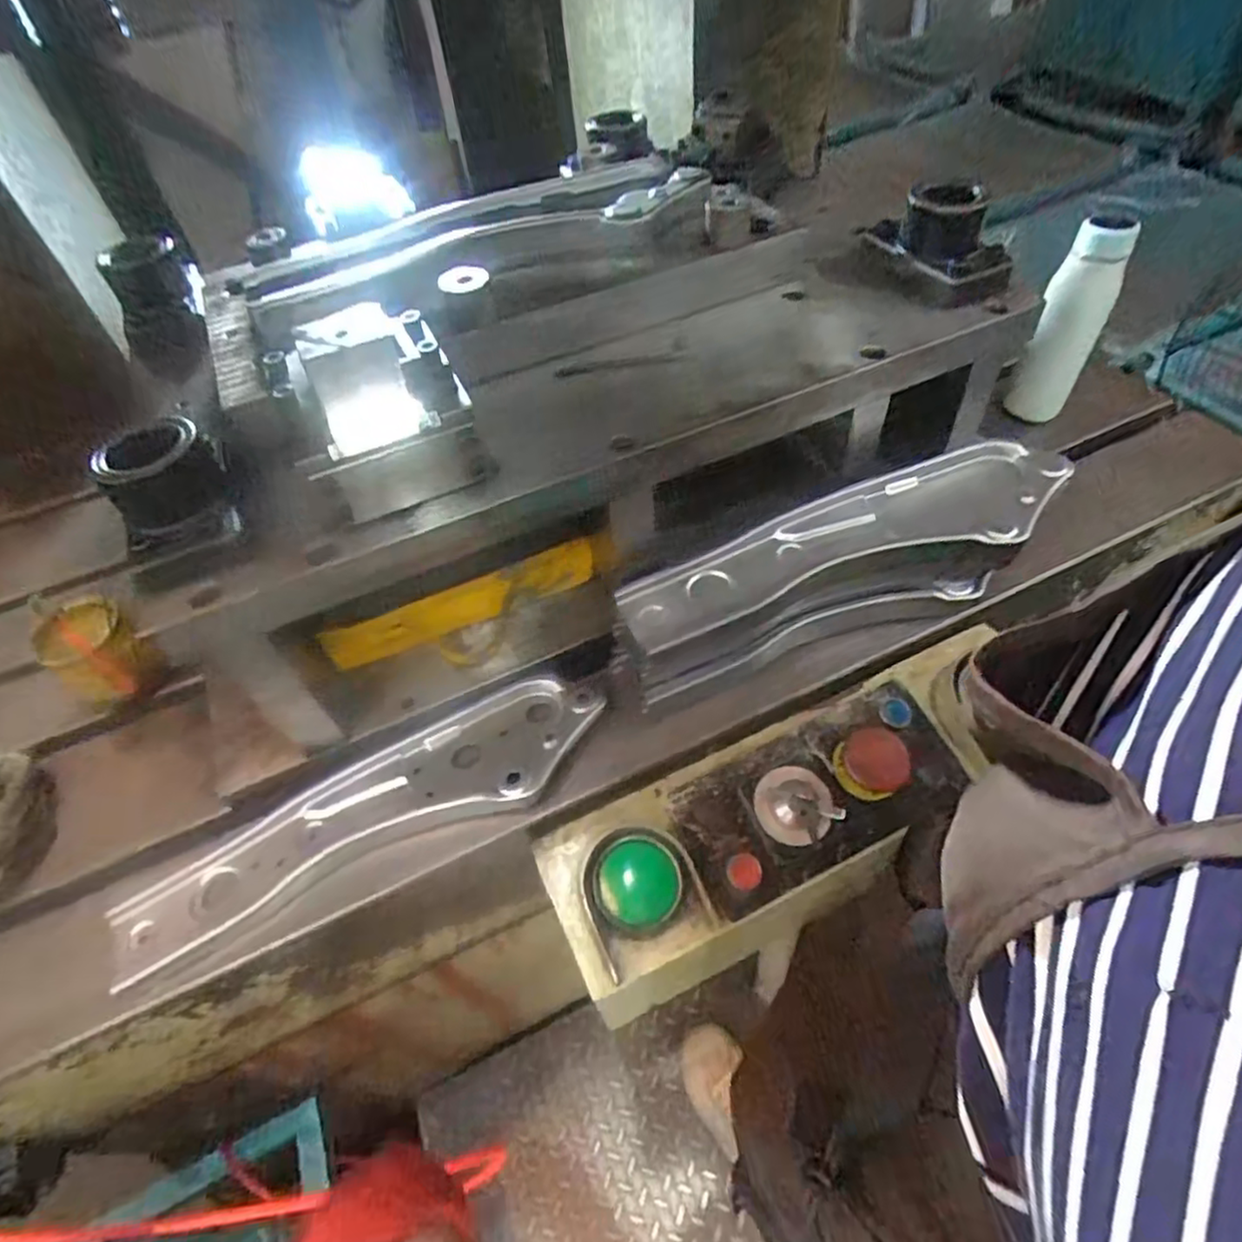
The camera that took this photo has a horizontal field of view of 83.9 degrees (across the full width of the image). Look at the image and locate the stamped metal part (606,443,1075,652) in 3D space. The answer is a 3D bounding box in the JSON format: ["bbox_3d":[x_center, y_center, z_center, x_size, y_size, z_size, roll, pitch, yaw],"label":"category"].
[{"bbox_3d":[0.204,-0.077,0.629,0.421,0.032,0.105,-17,51,-7],"label":"stamped metal part"}]

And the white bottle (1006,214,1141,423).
[{"bbox_3d":[0.506,-0.333,0.791,0.057,0.222,0.067,-37,56,-23],"label":"white bottle"}]

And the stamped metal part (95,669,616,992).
[{"bbox_3d":[-0.216,0.161,0.604,0.424,0.025,0.109,-24,52,-13],"label":"stamped metal part"}]

